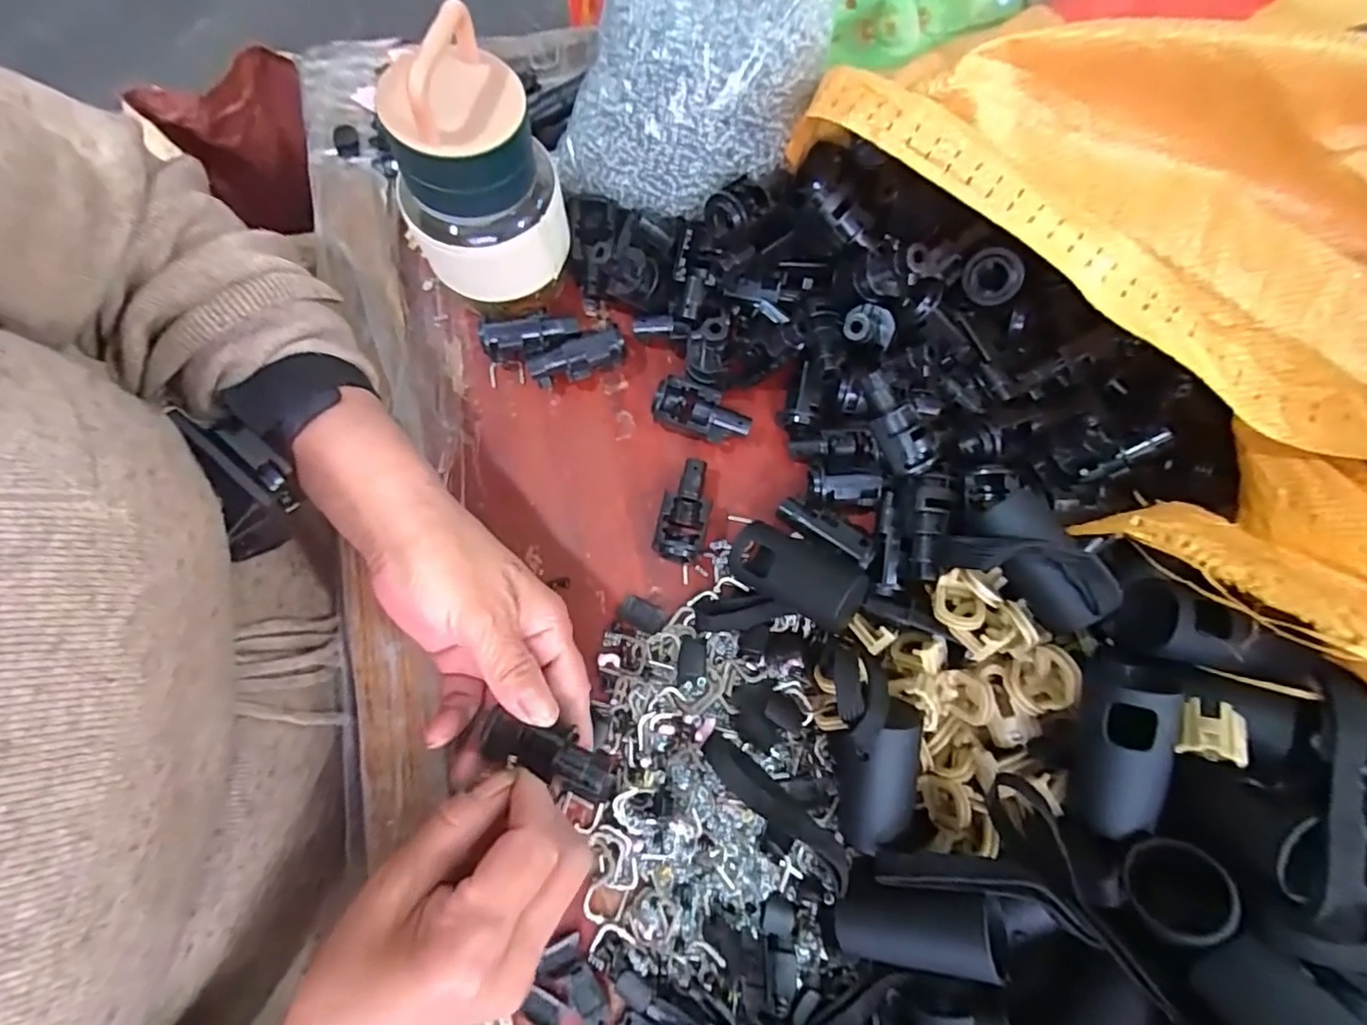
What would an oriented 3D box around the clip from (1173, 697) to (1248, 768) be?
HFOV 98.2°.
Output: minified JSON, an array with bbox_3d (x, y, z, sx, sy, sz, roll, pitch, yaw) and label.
[{"bbox_3d":[0.200,0.083,0.223,0.016,0.013,0.023,24,77,6],"label":"clip"}]

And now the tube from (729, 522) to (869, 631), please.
[{"bbox_3d":[0.054,0.032,0.290,0.065,0.031,0.031,30,77,8],"label":"tube"}]

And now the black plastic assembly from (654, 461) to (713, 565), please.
[{"bbox_3d":[0.001,-0.001,0.309,0.024,0.027,0.053,13,76,4],"label":"black plastic assembly"}]

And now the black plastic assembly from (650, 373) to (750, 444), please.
[{"bbox_3d":[0.010,-0.054,0.325,0.053,0.022,0.024,15,76,4],"label":"black plastic assembly"}]

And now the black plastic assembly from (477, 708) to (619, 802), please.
[{"bbox_3d":[-0.056,0.098,0.242,0.059,0.016,0.022,16,76,13],"label":"black plastic assembly"}]

